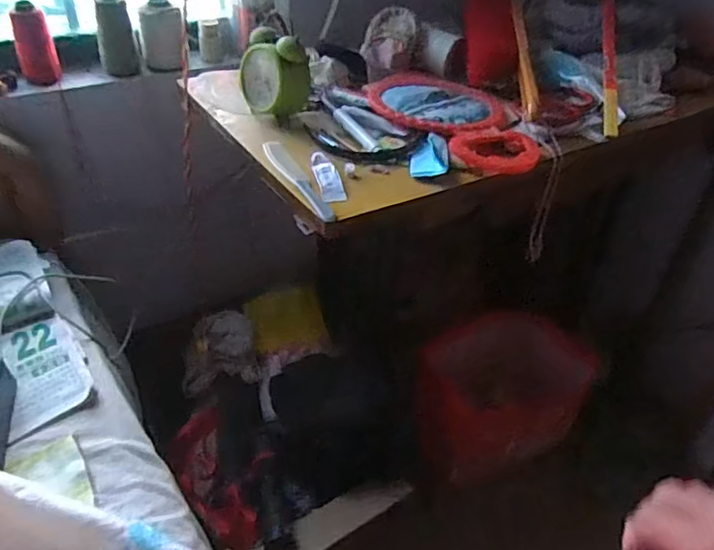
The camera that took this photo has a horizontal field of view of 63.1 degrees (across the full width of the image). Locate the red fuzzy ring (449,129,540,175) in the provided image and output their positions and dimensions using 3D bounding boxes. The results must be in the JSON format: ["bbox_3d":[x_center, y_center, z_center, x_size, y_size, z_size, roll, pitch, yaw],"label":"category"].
[{"bbox_3d":[0.156,-0.143,0.667,0.098,0.022,0.073,0,38,-6],"label":"red fuzzy ring"}]

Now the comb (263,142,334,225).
[{"bbox_3d":[-0.065,-0.104,0.613,0.028,0.008,0.179,-11,40,-19],"label":"comb"}]

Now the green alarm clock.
[{"bbox_3d":[-0.103,-0.246,0.712,0.082,0.094,0.048,31,45,30],"label":"green alarm clock"}]

